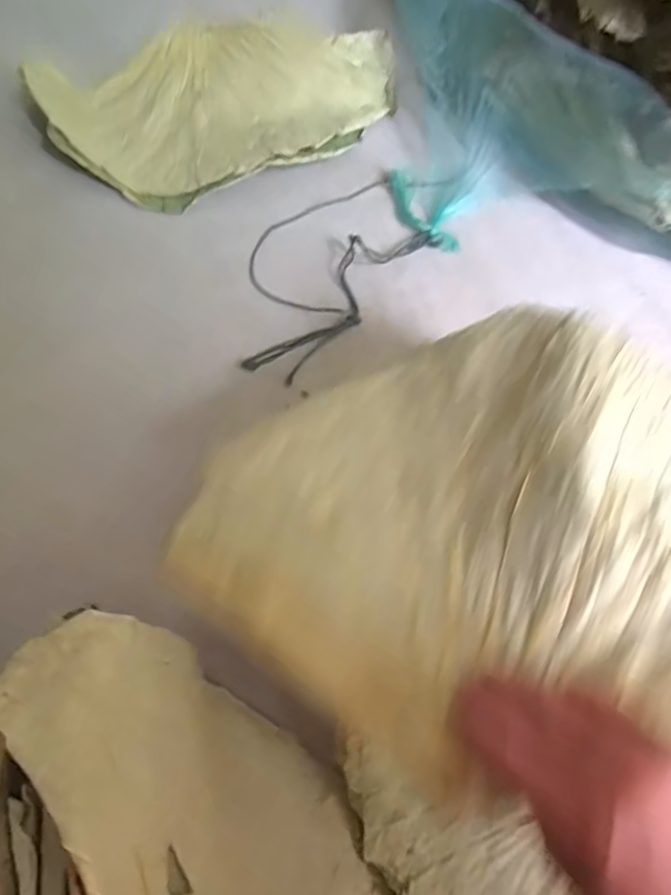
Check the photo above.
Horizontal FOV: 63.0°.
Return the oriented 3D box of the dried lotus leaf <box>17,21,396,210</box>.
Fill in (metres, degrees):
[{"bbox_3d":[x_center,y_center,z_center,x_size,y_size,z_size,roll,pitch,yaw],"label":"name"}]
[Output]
[{"bbox_3d":[-0.140,-0.470,0.741,0.466,0.062,0.283,-18,66,-10],"label":"dried lotus leaf"}]

